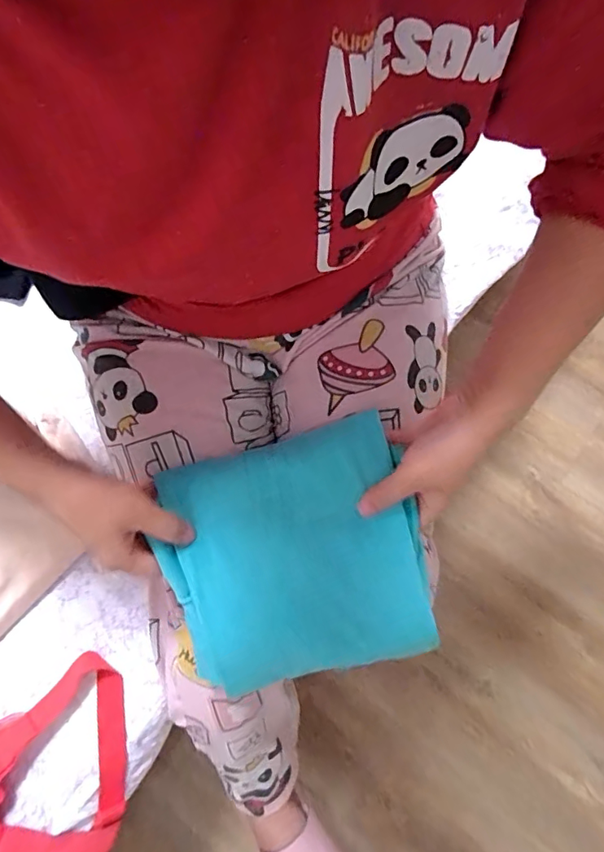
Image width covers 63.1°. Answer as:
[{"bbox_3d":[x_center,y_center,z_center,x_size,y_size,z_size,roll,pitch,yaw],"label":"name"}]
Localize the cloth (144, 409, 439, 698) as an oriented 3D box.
[{"bbox_3d":[-0.009,0.098,0.381,0.190,0.020,0.176,-12,78,-1],"label":"cloth"}]

